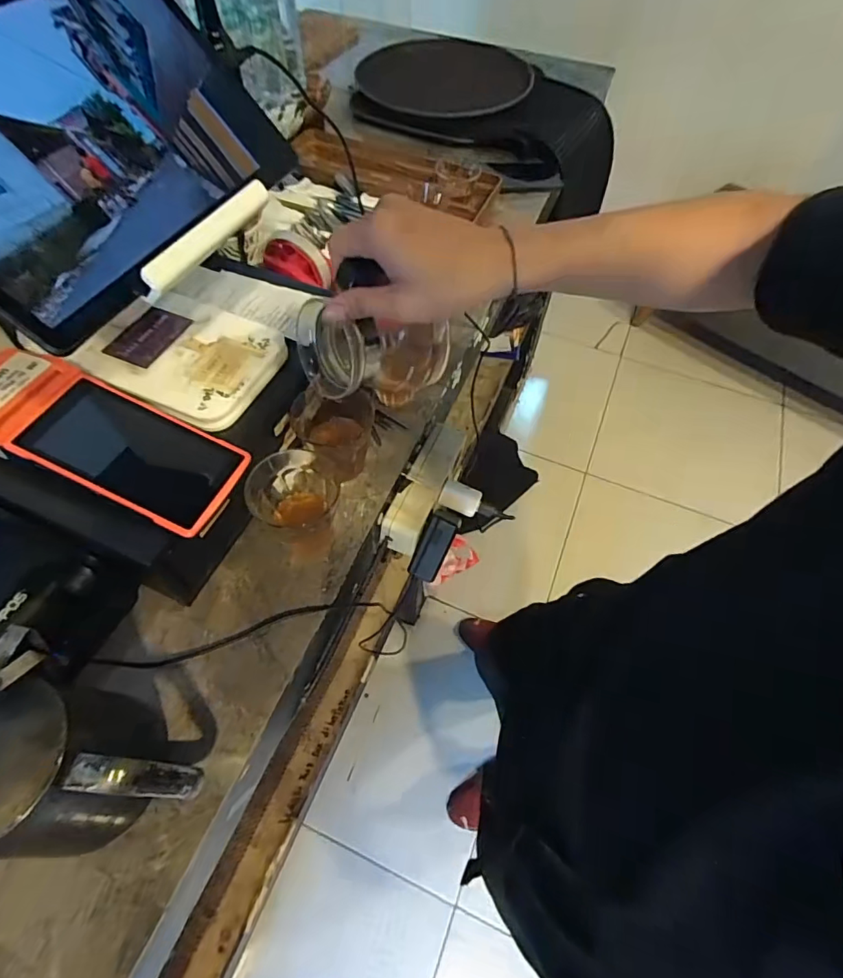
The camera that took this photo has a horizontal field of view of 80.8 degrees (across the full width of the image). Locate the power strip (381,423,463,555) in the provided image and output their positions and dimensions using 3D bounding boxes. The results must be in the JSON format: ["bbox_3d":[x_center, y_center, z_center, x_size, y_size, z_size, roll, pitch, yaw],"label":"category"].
[{"bbox_3d":[0.006,-0.008,0.557,0.041,0.038,0.159,21,59,10],"label":"power strip"}]

